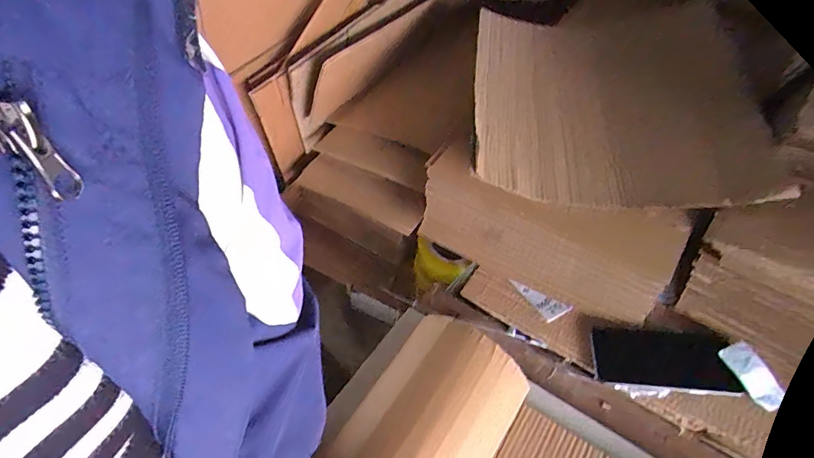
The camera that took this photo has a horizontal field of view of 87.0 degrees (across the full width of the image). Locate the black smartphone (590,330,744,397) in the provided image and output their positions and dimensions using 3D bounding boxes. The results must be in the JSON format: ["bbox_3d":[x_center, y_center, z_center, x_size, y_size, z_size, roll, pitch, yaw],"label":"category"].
[{"bbox_3d":[0.318,0.161,0.534,0.156,0.008,0.069,4,50,8],"label":"black smartphone"}]

